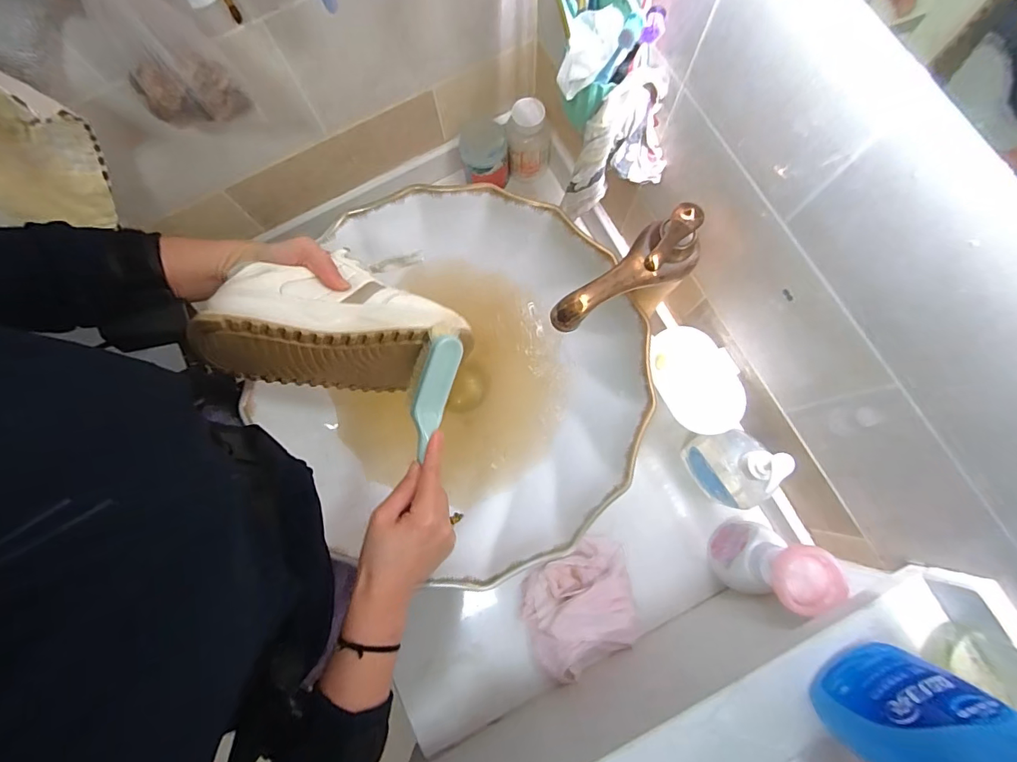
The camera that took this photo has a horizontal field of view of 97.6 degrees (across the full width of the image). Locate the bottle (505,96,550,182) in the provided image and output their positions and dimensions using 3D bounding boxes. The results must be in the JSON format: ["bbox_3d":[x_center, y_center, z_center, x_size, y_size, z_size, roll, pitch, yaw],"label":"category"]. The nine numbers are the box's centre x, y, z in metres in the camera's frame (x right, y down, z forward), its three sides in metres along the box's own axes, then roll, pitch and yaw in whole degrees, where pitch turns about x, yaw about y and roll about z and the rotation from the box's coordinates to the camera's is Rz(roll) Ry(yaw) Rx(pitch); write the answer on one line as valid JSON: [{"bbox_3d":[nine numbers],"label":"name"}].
[{"bbox_3d":[0.029,-0.354,0.661,0.063,0.102,0.054,13,78,4],"label":"bottle"}]

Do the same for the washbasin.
[{"bbox_3d":[-0.051,-0.003,0.548,0.404,0.123,0.425,0,78,2],"label":"washbasin"}]

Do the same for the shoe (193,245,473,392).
[{"bbox_3d":[-0.168,-0.053,0.454,0.231,0.102,0.119,5,50,-17],"label":"shoe"}]

